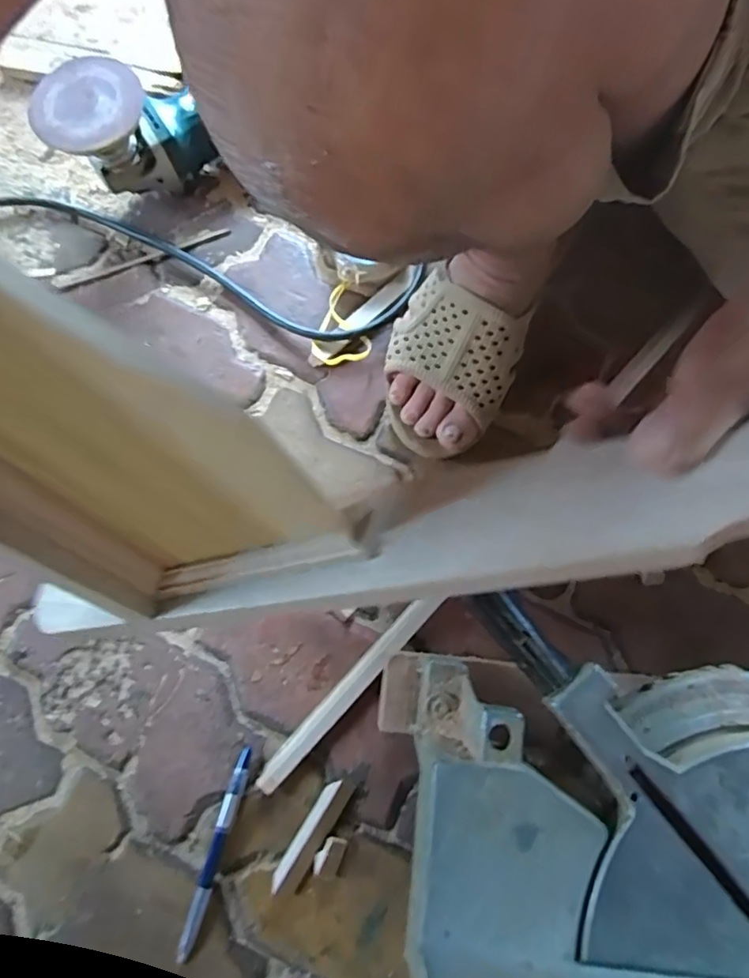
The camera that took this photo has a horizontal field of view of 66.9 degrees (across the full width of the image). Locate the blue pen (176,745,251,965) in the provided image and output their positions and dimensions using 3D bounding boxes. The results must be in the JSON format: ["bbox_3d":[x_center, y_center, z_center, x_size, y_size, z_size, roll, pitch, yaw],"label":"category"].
[{"bbox_3d":[-0.121,0.275,0.430,0.013,0.015,0.152,16,78,4],"label":"blue pen"}]

